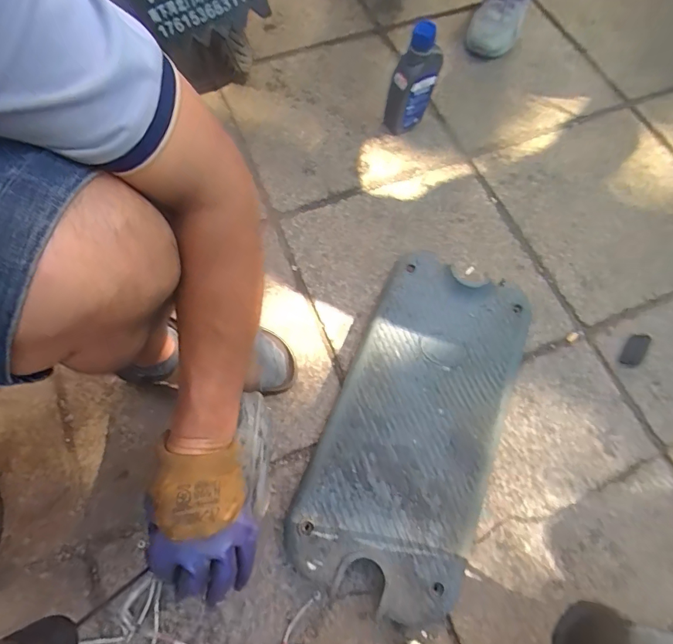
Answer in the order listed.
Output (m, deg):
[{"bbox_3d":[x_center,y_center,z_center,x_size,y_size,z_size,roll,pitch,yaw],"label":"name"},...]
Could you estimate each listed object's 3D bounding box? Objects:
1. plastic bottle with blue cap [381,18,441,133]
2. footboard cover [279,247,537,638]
[{"bbox_3d":[0.141,-0.444,0.785,0.087,0.188,0.059,8,67,2],"label":"plastic bottle with blue cap"},{"bbox_3d":[0.123,0.139,0.639,0.237,0.045,0.500,22,69,8],"label":"footboard cover"}]

